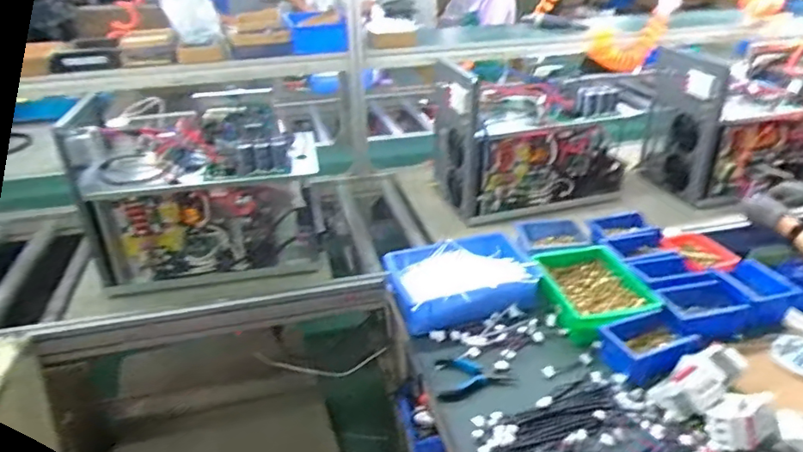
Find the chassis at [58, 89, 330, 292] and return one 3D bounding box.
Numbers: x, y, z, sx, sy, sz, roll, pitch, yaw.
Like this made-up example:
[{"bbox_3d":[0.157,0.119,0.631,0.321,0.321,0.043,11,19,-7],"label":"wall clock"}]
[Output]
[{"bbox_3d":[-0.520,-0.092,1.501,0.580,0.406,0.332,-6,28,-8],"label":"chassis"}]

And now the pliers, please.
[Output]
[{"bbox_3d":[0.127,0.281,1.094,0.145,0.017,0.113,-10,28,-15],"label":"pliers"}]

